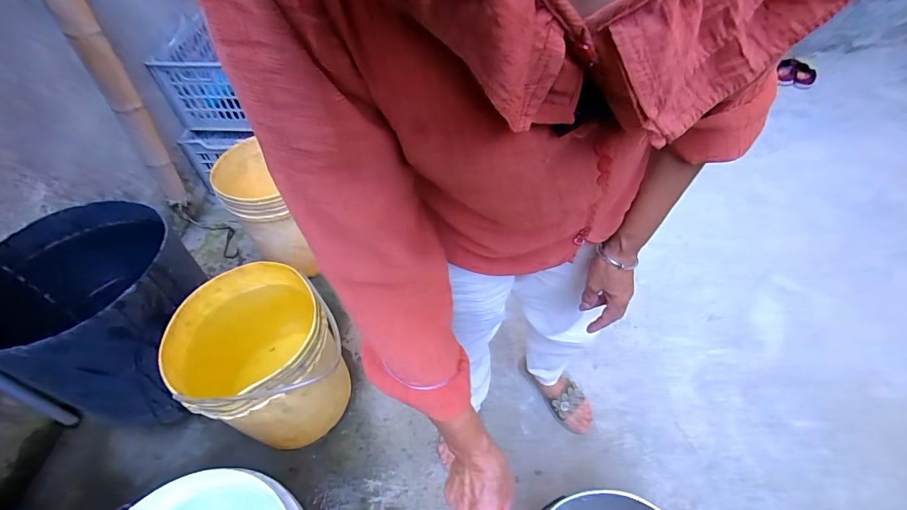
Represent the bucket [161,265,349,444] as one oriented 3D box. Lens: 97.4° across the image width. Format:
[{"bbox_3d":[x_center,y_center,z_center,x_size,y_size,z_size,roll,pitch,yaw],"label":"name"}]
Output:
[{"bbox_3d":[-0.419,0.243,0.884,0.298,0.341,0.274,0,50,0],"label":"bucket"}]

